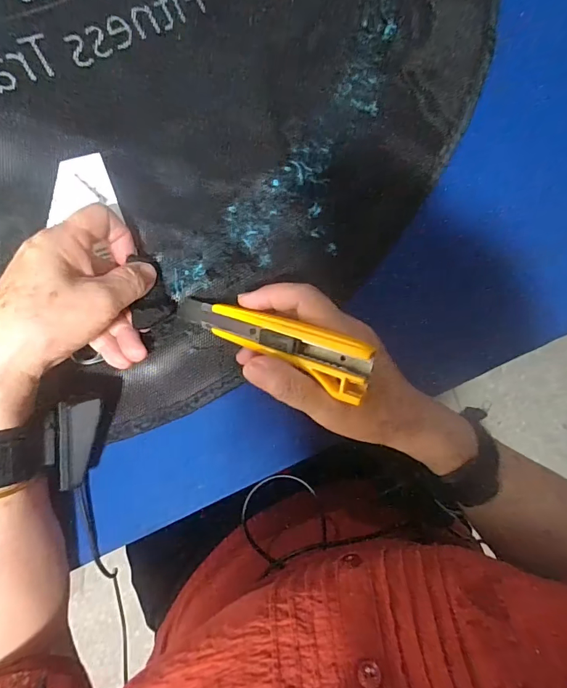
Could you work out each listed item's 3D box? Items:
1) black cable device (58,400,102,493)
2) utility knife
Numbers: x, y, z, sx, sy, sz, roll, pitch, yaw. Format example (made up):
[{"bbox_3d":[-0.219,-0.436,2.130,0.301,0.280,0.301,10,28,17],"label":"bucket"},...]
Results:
[{"bbox_3d":[-0.148,0.070,0.288,0.026,0.015,0.065,1,106,-43],"label":"black cable device"},{"bbox_3d":[-0.014,-0.003,0.290,0.155,0.018,0.035,19,85,26],"label":"utility knife"}]

